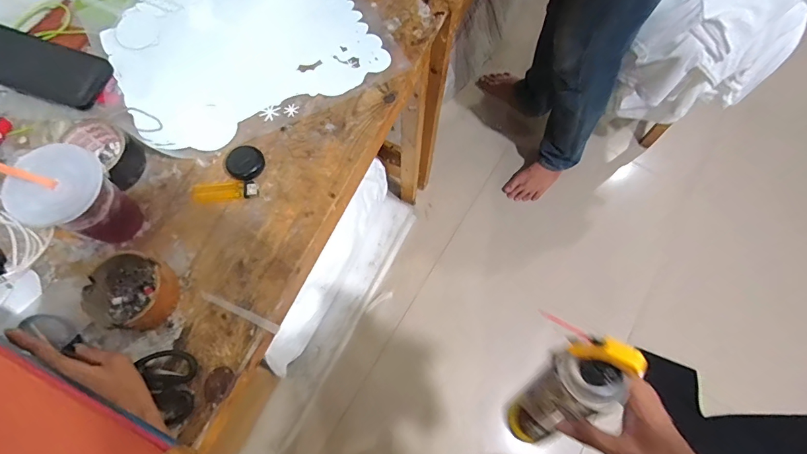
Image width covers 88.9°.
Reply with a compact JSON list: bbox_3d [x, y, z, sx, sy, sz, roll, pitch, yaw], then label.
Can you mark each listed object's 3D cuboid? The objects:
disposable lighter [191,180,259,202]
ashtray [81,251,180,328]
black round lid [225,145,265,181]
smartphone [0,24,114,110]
[{"bbox_3d":[-0.234,-0.050,0.537,0.088,0.013,0.027,-1,70,-2],"label":"disposable lighter"},{"bbox_3d":[-0.313,0.074,0.477,0.087,0.044,0.082,1,70,-2],"label":"ashtray"},{"bbox_3d":[-0.210,-0.085,0.548,0.047,0.013,0.043,1,70,-2],"label":"black round lid"},{"bbox_3d":[-0.499,-0.220,0.563,0.176,0.015,0.081,18,80,-1],"label":"smartphone"}]

